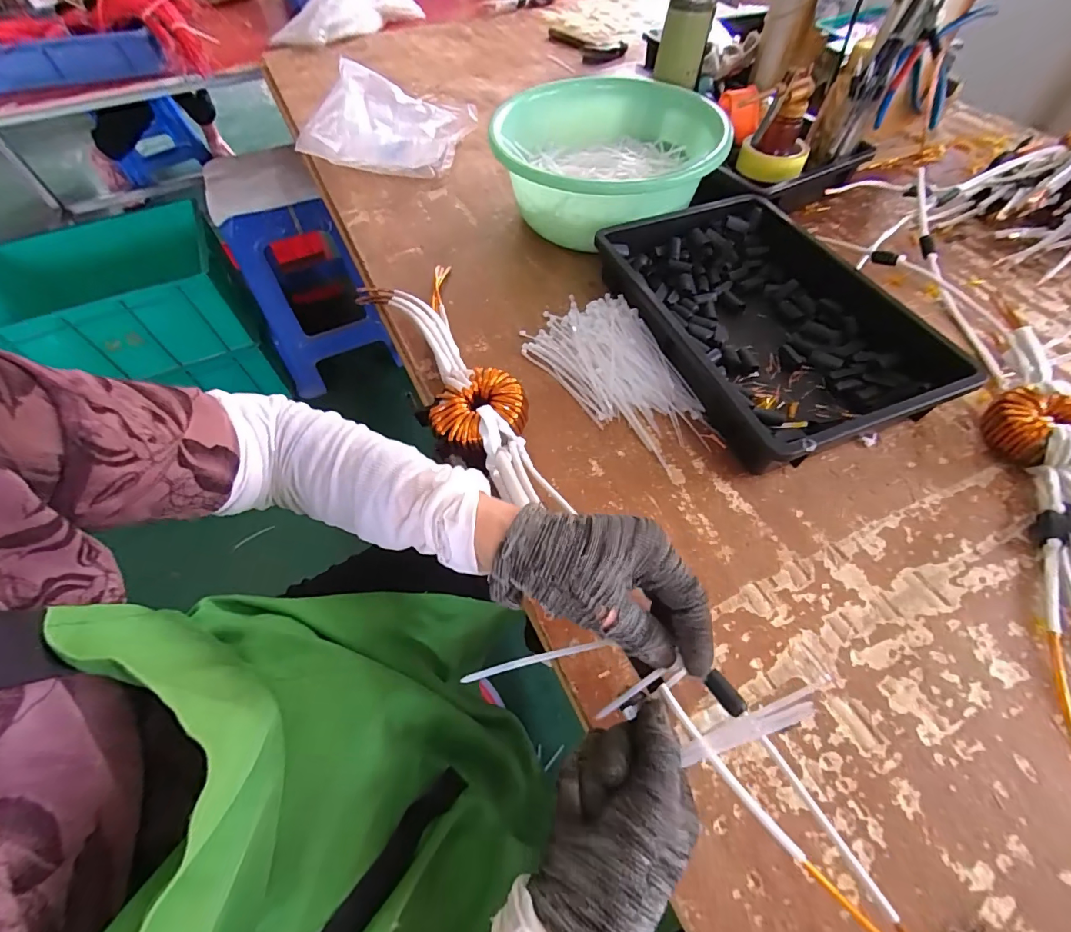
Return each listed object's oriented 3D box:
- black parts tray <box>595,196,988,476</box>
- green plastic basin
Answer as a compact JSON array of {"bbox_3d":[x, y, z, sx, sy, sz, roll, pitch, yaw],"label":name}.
[{"bbox_3d":[0.258,-0.172,0.518,0.260,0.064,0.367,-17,58,-10],"label":"black parts tray"},{"bbox_3d":[0.100,-0.418,0.642,0.290,0.119,0.297,-1,57,1],"label":"green plastic basin"}]

